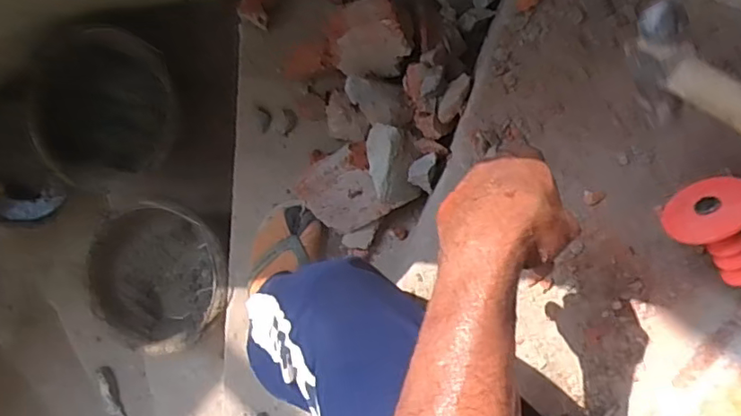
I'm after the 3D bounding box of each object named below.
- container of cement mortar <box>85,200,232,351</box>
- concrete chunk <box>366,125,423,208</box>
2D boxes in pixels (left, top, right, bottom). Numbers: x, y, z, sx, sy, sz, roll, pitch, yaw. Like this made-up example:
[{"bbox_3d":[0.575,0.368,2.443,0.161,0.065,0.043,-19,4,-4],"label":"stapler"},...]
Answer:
[{"bbox_3d":[-0.342,0.111,0.966,0.224,0.132,0.238,0,97,2],"label":"container of cement mortar"},{"bbox_3d":[0.031,-0.056,0.755,0.066,0.071,0.111,-7,97,3],"label":"concrete chunk"}]

